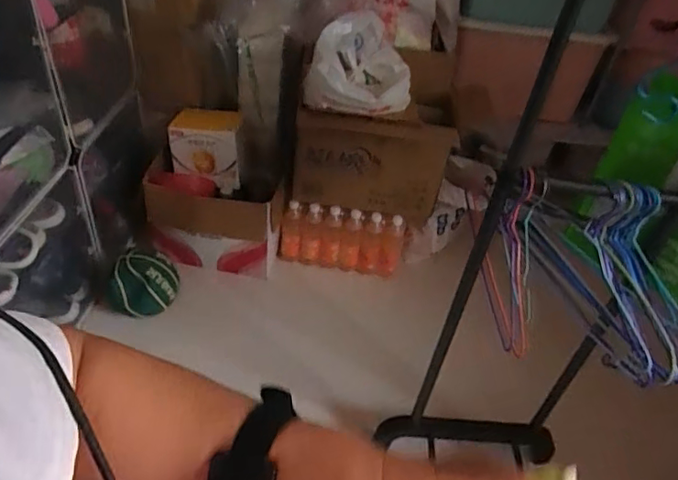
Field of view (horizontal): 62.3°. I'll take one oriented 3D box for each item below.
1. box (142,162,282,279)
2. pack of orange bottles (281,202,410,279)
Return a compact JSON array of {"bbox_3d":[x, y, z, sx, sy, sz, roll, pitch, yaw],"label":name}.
[{"bbox_3d":[-0.379,-0.033,1.704,0.387,0.311,0.168,2,43,-7],"label":"box"},{"bbox_3d":[0.014,0.002,1.776,0.392,0.222,0.063,9,42,1],"label":"pack of orange bottles"}]

